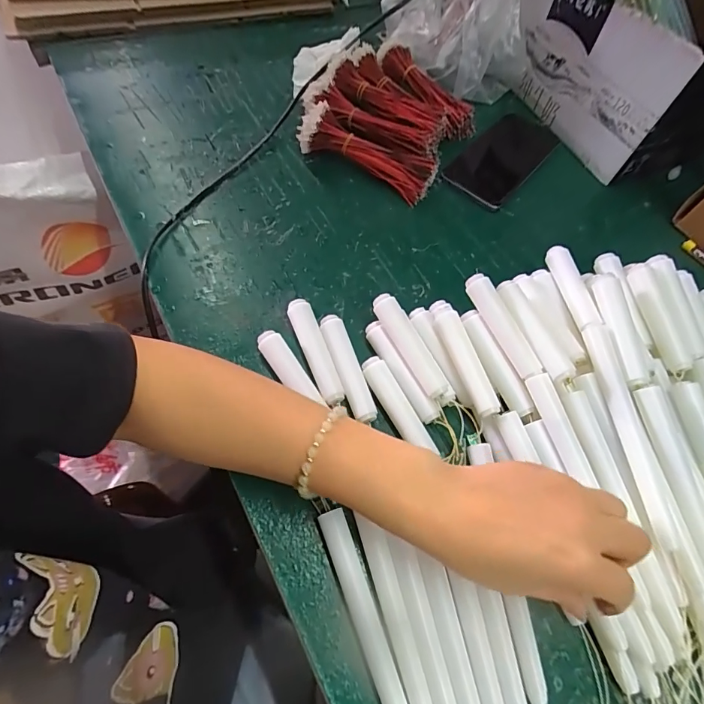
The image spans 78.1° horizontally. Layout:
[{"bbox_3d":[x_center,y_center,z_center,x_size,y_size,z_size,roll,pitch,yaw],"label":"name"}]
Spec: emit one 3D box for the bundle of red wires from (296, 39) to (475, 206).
[{"bbox_3d":[0.037,-0.265,0.472,0.174,0.062,0.180,30,63,8],"label":"bundle of red wires"}]

